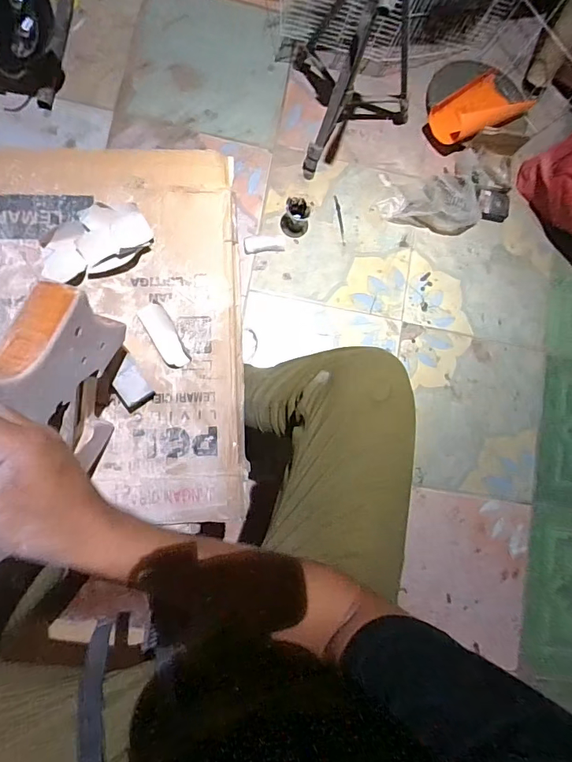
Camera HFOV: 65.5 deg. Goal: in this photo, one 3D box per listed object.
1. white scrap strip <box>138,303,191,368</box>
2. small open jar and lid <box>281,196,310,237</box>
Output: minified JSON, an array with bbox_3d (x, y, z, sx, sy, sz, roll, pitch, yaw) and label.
[{"bbox_3d":[-0.172,-0.064,0.632,0.038,0.010,0.096,-30,88,-9],"label":"white scrap strip"},{"bbox_3d":[0.027,-0.412,1.124,0.067,0.072,0.074,18,82,-5],"label":"small open jar and lid"}]

